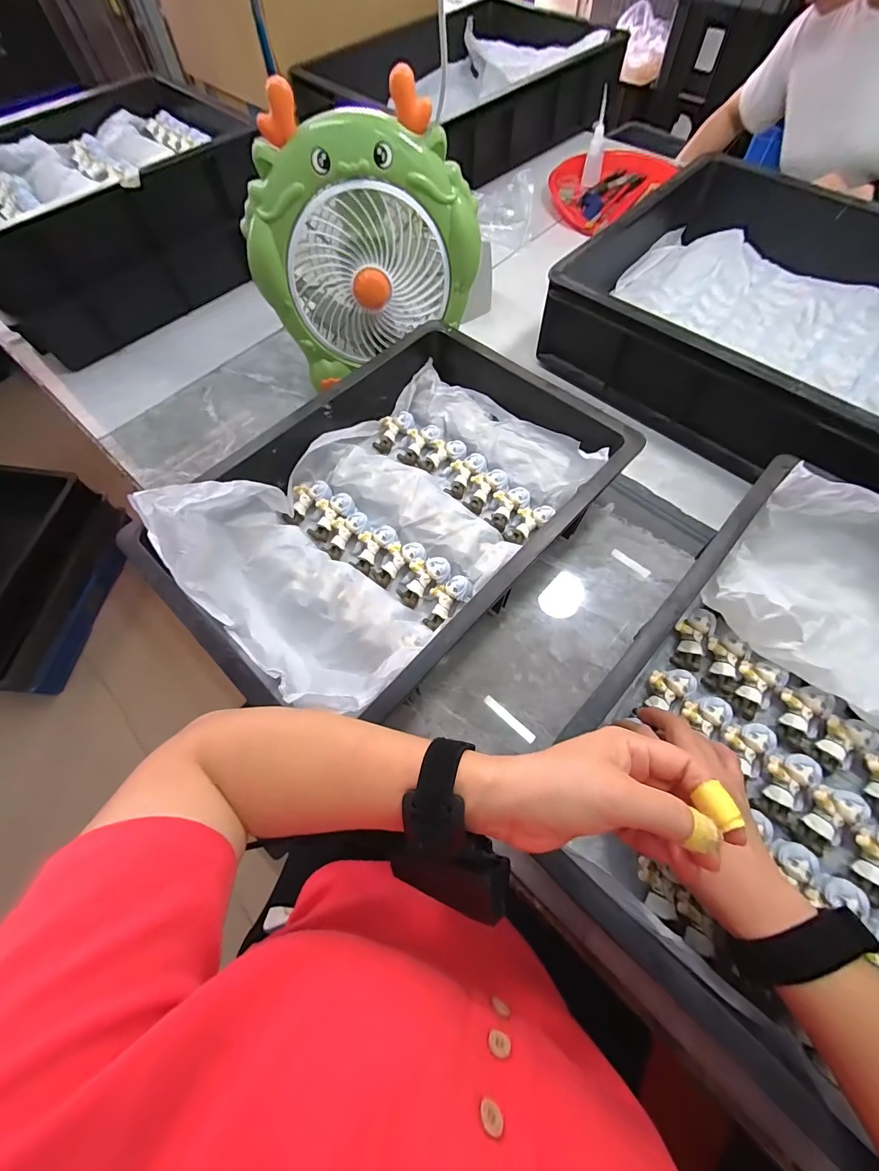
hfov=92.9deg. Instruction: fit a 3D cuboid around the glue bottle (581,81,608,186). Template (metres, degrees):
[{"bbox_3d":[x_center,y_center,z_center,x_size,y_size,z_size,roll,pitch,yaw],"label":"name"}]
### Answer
[{"bbox_3d":[0.299,-0.831,0.778,0.033,0.124,0.031,16,66,9],"label":"glue bottle"}]

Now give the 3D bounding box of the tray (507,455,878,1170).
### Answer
[{"bbox_3d":[0.303,0.117,0.337,0.291,0.095,0.440,40,72,18],"label":"tray"}]

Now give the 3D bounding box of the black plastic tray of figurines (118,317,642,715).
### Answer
[{"bbox_3d":[-0.045,-0.088,0.445,0.307,0.106,0.437,40,72,18],"label":"black plastic tray of figurines"}]

